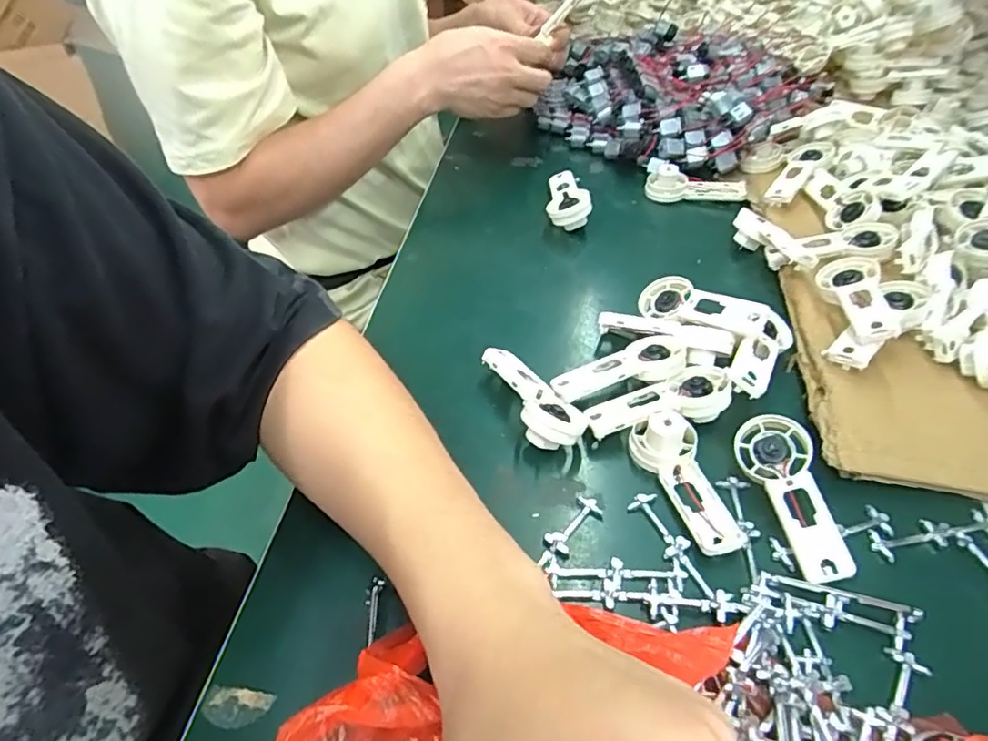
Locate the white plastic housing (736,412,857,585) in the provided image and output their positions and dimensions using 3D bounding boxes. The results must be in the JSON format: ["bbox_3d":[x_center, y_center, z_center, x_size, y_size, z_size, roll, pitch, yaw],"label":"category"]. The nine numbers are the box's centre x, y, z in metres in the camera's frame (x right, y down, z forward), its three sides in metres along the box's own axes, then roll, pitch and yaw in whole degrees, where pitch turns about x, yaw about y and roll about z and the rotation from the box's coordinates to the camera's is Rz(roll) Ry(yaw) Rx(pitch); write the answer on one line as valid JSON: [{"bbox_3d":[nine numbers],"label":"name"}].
[{"bbox_3d":[0.165,0.067,0.320,0.039,0.009,0.094,-24,53,17],"label":"white plastic housing"}]

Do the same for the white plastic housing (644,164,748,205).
[{"bbox_3d":[0.198,-0.181,0.574,0.092,0.028,0.022,5,47,4],"label":"white plastic housing"}]

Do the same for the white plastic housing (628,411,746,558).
[{"bbox_3d":[0.108,0.064,0.334,0.039,0.027,0.084,-5,47,-5],"label":"white plastic housing"}]

